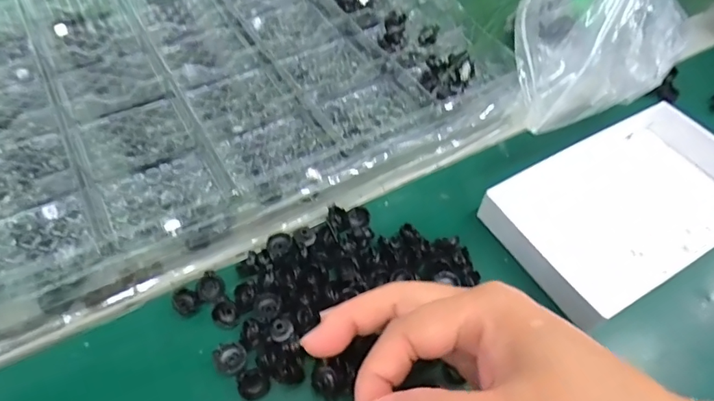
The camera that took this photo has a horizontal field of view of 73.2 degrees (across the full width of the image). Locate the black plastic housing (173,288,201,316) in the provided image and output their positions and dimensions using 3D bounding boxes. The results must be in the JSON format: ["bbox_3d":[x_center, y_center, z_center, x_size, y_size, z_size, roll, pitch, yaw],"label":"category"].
[{"bbox_3d":[-0.097,0.058,0.275,0.014,0.008,0.013,1,55,-1],"label":"black plastic housing"}]

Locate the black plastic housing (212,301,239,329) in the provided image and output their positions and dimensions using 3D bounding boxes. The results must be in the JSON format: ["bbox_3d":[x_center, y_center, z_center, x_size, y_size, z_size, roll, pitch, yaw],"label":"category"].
[{"bbox_3d":[-0.074,0.064,0.270,0.013,0.007,0.013,-27,60,-19],"label":"black plastic housing"}]

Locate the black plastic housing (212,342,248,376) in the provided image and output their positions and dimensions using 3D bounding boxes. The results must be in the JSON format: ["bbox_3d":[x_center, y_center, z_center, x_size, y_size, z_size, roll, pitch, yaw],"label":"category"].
[{"bbox_3d":[-0.067,0.086,0.258,0.016,0.007,0.017,1,55,-1],"label":"black plastic housing"}]

